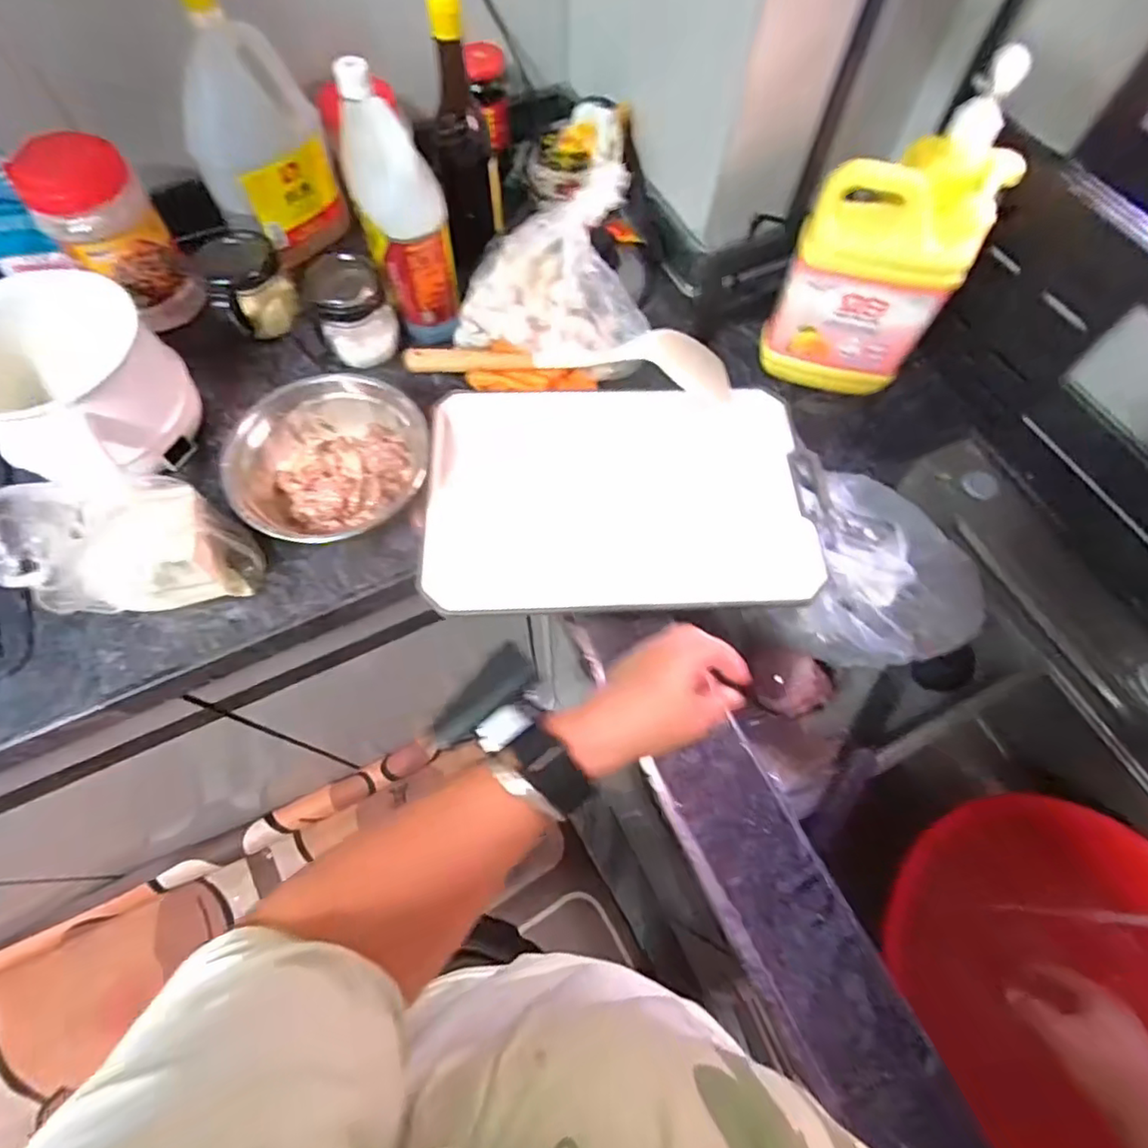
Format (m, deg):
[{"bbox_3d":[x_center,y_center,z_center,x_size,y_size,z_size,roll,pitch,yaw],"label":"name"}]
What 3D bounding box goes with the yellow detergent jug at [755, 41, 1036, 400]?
[{"bbox_3d":[0.274,-0.280,0.541,0.131,0.263,0.104,30,67,12],"label":"yellow detergent jug"}]

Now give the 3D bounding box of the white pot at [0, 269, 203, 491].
[{"bbox_3d":[-0.444,-0.166,0.543,0.157,0.138,0.148,1,65,-2],"label":"white pot"}]

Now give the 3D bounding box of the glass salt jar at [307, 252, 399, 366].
[{"bbox_3d":[-0.231,-0.278,0.628,0.074,0.091,0.069,1,65,-2],"label":"glass salt jar"}]

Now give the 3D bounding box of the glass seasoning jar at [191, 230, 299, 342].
[{"bbox_3d":[-0.344,-0.309,0.639,0.079,0.087,0.084,1,65,-2],"label":"glass seasoning jar"}]

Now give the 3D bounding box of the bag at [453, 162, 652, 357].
[{"bbox_3d":[-0.024,-0.288,0.598,0.186,0.178,0.085,11,65,3],"label":"bag"}]

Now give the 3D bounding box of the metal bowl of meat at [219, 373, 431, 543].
[{"bbox_3d":[-0.235,-0.118,0.576,0.177,0.071,0.152,-30,69,-15],"label":"metal bowl of meat"}]

